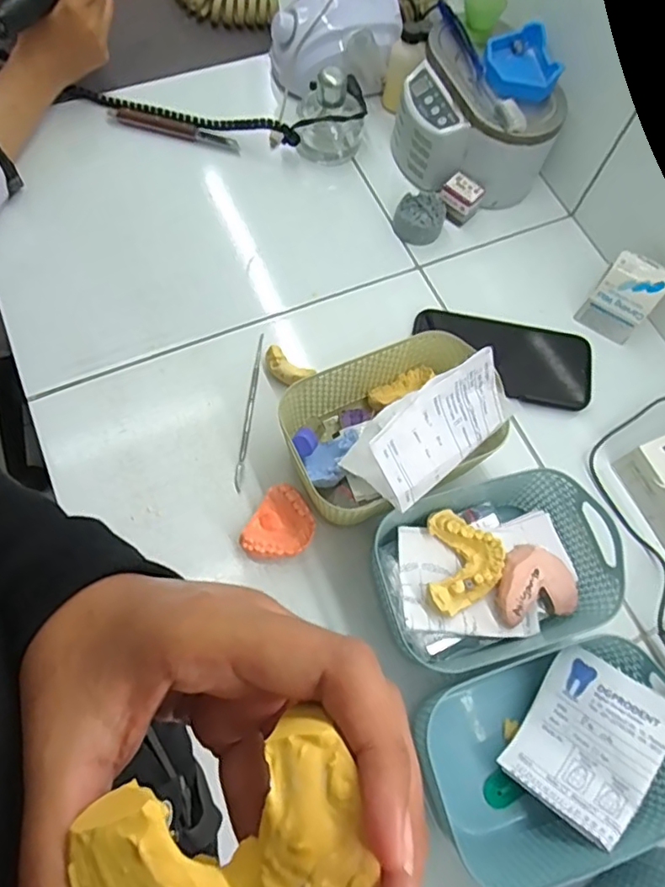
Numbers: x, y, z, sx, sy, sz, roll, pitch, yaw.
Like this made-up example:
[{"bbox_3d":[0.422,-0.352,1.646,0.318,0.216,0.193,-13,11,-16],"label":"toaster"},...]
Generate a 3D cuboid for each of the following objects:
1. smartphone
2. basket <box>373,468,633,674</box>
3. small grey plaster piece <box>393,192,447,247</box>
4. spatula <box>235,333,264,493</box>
[{"bbox_3d":[0.164,-0.083,0.543,0.170,0.010,0.080,13,68,1],"label":"smartphone"},{"bbox_3d":[0.118,0.097,0.429,0.167,0.071,0.124,-14,70,-10],"label":"basket"},{"bbox_3d":[0.092,-0.237,0.593,0.051,0.023,0.053,1,68,-4],"label":"small grey plaster piece"},{"bbox_3d":[-0.074,-0.032,0.509,0.006,0.004,0.152,6,69,0],"label":"spatula"}]

